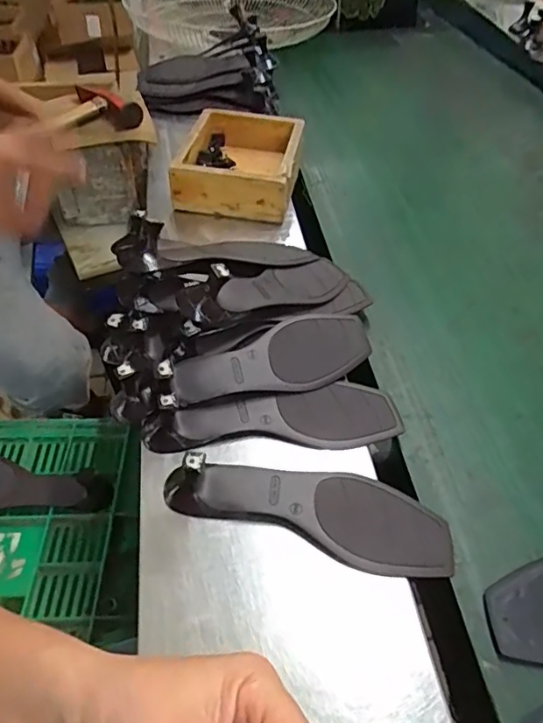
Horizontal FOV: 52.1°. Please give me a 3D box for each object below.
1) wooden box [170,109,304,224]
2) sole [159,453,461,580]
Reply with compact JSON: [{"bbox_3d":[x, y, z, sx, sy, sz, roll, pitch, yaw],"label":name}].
[{"bbox_3d":[-0.039,-0.266,0.765,0.146,0.082,0.183,8,45,6],"label":"wooden box"},{"bbox_3d":[0.031,0.105,0.435,0.225,0.039,0.072,14,46,11],"label":"sole"}]

